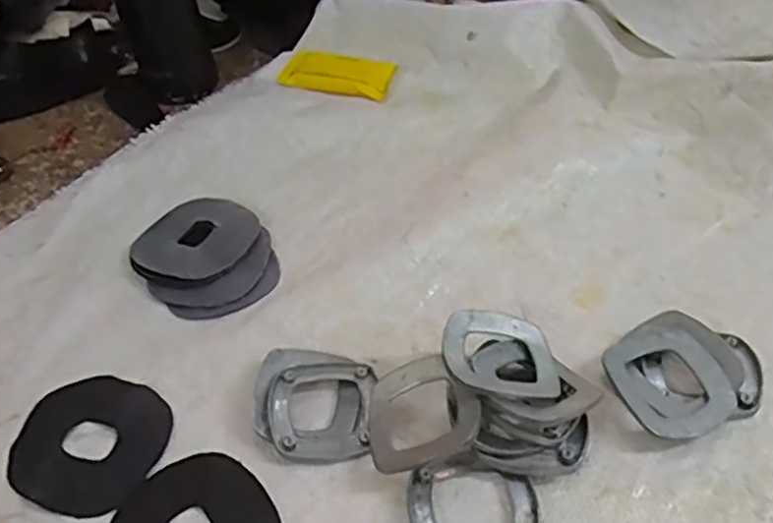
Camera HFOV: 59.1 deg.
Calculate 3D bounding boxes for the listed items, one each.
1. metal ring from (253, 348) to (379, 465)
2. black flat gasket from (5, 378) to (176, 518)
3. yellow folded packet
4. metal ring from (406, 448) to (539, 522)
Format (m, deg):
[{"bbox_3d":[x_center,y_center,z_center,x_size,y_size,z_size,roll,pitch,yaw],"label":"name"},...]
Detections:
[{"bbox_3d":[-0.039,0.077,0.374,0.066,0.014,0.062,2,47,6],"label":"metal ring"},{"bbox_3d":[-0.160,0.097,0.369,0.080,0.004,0.076,19,51,22],"label":"black flat gasket"},{"bbox_3d":[-0.045,-0.166,0.600,0.097,0.010,0.046,10,48,14],"label":"yellow folded packet"},{"bbox_3d":[0.042,0.120,0.333,0.061,0.007,0.057,-5,46,0],"label":"metal ring"}]

